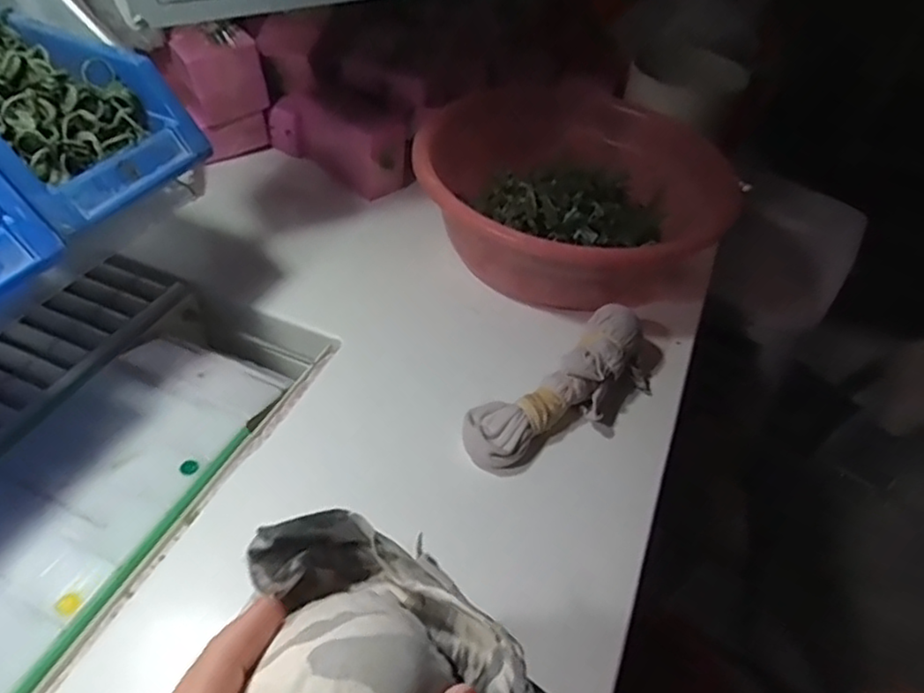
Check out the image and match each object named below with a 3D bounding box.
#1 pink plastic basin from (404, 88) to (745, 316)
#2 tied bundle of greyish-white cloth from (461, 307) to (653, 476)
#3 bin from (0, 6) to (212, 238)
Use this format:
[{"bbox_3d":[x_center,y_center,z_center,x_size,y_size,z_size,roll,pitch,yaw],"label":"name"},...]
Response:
[{"bbox_3d":[0.090,-0.134,0.586,0.254,0.090,0.250,1,43,-1],"label":"pink plastic basin"},{"bbox_3d":[0.072,0.030,0.459,0.166,0.043,0.056,-30,53,-30],"label":"tied bundle of greyish-white cloth"},{"bbox_3d":[-0.261,-0.142,0.385,0.171,0.070,0.120,19,47,12],"label":"bin"}]

